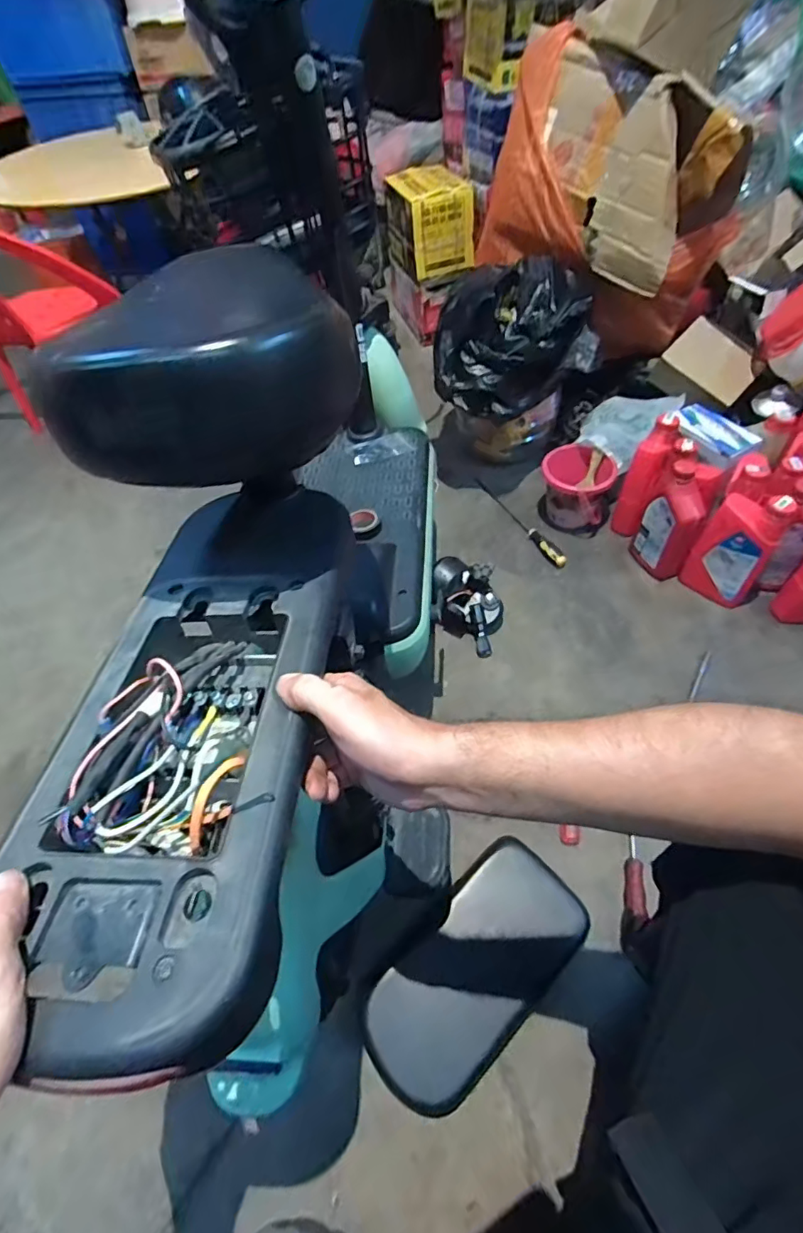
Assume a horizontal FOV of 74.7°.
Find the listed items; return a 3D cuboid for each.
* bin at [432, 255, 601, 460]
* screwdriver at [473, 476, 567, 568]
[{"bbox_3d":[0.246,-0.534,1.183,0.305,0.382,0.382,9,55,11],"label":"bin"},{"bbox_3d":[0.261,-0.221,1.173,0.021,0.027,0.336,-23,55,-12],"label":"screwdriver"}]

